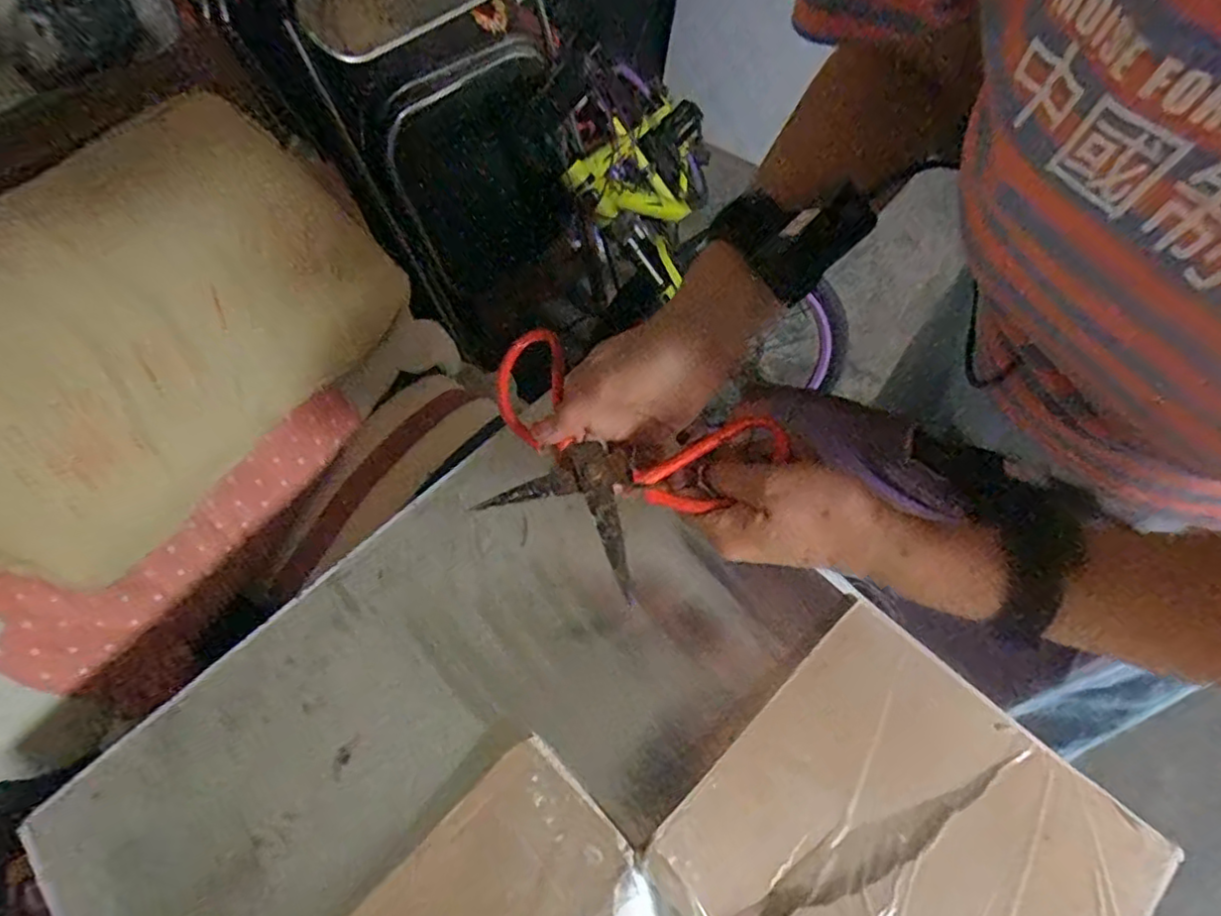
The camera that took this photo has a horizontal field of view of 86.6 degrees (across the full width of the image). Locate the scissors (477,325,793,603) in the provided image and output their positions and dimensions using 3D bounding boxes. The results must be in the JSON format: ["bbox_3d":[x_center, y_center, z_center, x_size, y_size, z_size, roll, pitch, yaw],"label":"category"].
[{"bbox_3d":[-0.006,-0.002,0.410,0.195,0.041,0.126,26,66,17],"label":"scissors"}]

